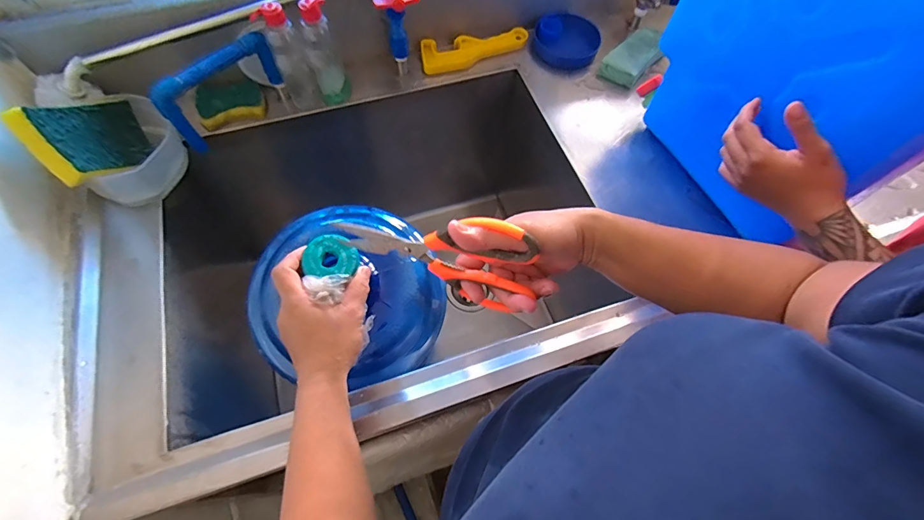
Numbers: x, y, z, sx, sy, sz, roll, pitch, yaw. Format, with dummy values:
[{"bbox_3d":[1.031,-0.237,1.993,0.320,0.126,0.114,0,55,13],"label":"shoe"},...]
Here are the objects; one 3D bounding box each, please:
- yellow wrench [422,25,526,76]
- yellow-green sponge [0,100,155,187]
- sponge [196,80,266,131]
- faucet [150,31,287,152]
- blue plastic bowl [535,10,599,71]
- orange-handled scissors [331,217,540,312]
[{"bbox_3d":[0.025,-0.377,0.751,0.200,0.028,0.061,-17,65,-11],"label":"yellow wrench"},{"bbox_3d":[-0.475,-0.161,0.546,0.028,0.092,0.145,-18,22,18],"label":"yellow-green sponge"},{"bbox_3d":[-0.370,-0.255,0.673,0.098,0.021,0.077,-19,65,-11],"label":"sponge"},{"bbox_3d":[-0.342,-0.242,0.603,0.023,0.106,0.170,40,69,17],"label":"faucet"},{"bbox_3d":[0.195,-0.410,0.775,0.115,0.035,0.127,14,64,5],"label":"blue plastic bowl"},{"bbox_3d":[-0.031,-0.006,0.380,0.187,0.106,0.028,13,63,18],"label":"orange-handled scissors"}]

